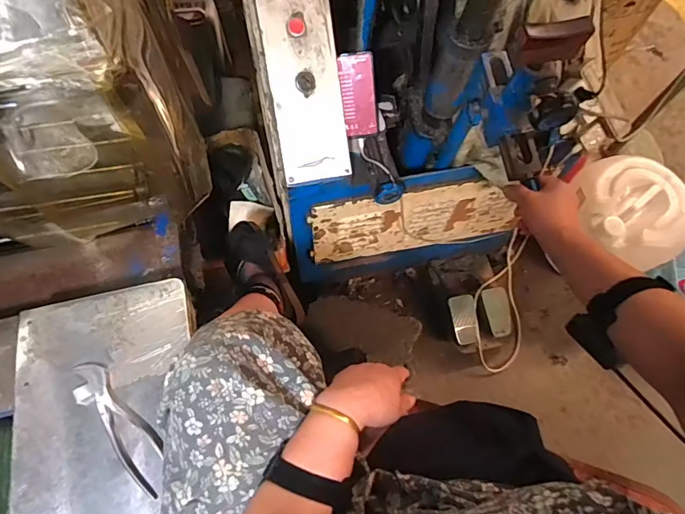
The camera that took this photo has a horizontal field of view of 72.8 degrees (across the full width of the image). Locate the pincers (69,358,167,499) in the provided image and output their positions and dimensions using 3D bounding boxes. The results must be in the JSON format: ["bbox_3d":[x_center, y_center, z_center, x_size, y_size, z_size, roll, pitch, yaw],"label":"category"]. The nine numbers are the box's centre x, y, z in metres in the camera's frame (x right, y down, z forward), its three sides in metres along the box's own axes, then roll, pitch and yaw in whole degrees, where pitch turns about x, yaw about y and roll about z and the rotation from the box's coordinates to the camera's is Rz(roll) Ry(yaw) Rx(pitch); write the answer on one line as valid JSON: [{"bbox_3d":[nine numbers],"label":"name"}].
[{"bbox_3d":[-0.276,0.205,0.577,0.047,0.011,0.188,-40,74,-16],"label":"pincers"}]

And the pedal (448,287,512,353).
[{"bbox_3d":[0.406,0.180,1.360,0.172,0.103,0.166,-11,68,-6],"label":"pedal"}]

